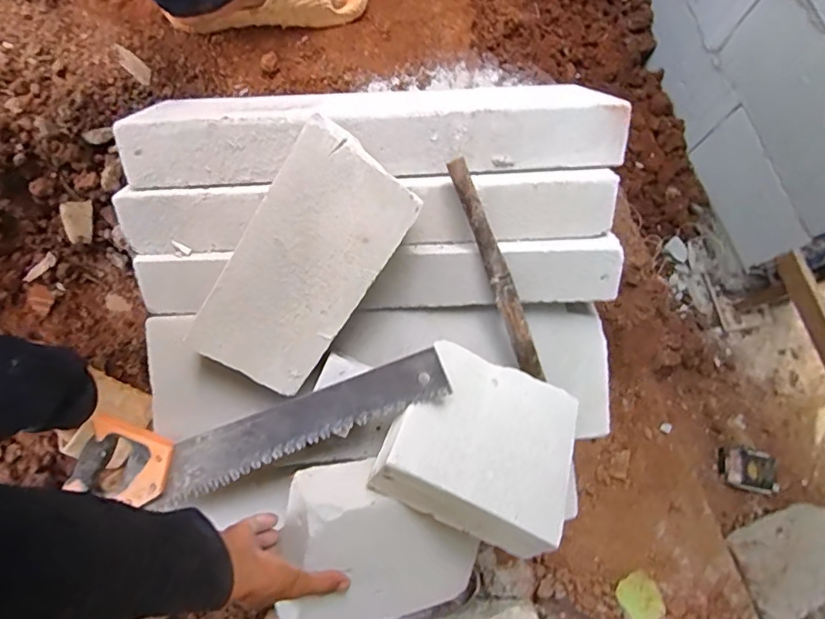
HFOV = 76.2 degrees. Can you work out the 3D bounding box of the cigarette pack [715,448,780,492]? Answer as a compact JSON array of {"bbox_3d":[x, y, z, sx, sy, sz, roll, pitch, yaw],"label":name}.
[{"bbox_3d":[0.664,0.317,1.044,0.111,0.023,0.076,9,77,3],"label":"cigarette pack"}]

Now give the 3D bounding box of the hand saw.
[{"bbox_3d":[-0.191,0.138,0.611,0.478,0.034,0.109,-19,77,13],"label":"hand saw"}]

